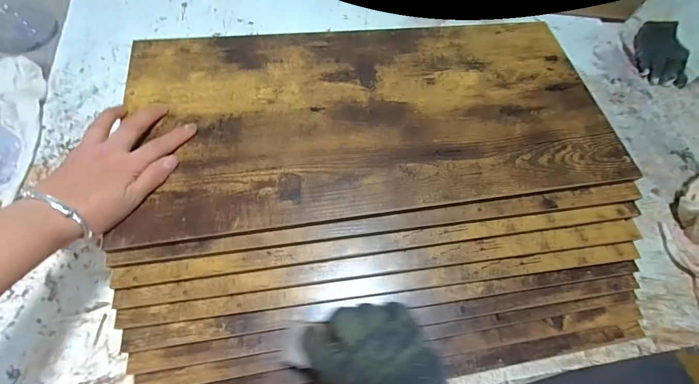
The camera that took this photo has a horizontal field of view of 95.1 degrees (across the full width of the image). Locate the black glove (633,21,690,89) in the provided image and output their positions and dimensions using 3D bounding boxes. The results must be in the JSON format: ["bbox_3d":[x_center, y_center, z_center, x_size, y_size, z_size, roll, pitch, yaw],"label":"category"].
[{"bbox_3d":[0.660,-0.302,0.677,0.085,0.029,0.179,17,65,3],"label":"black glove"}]

